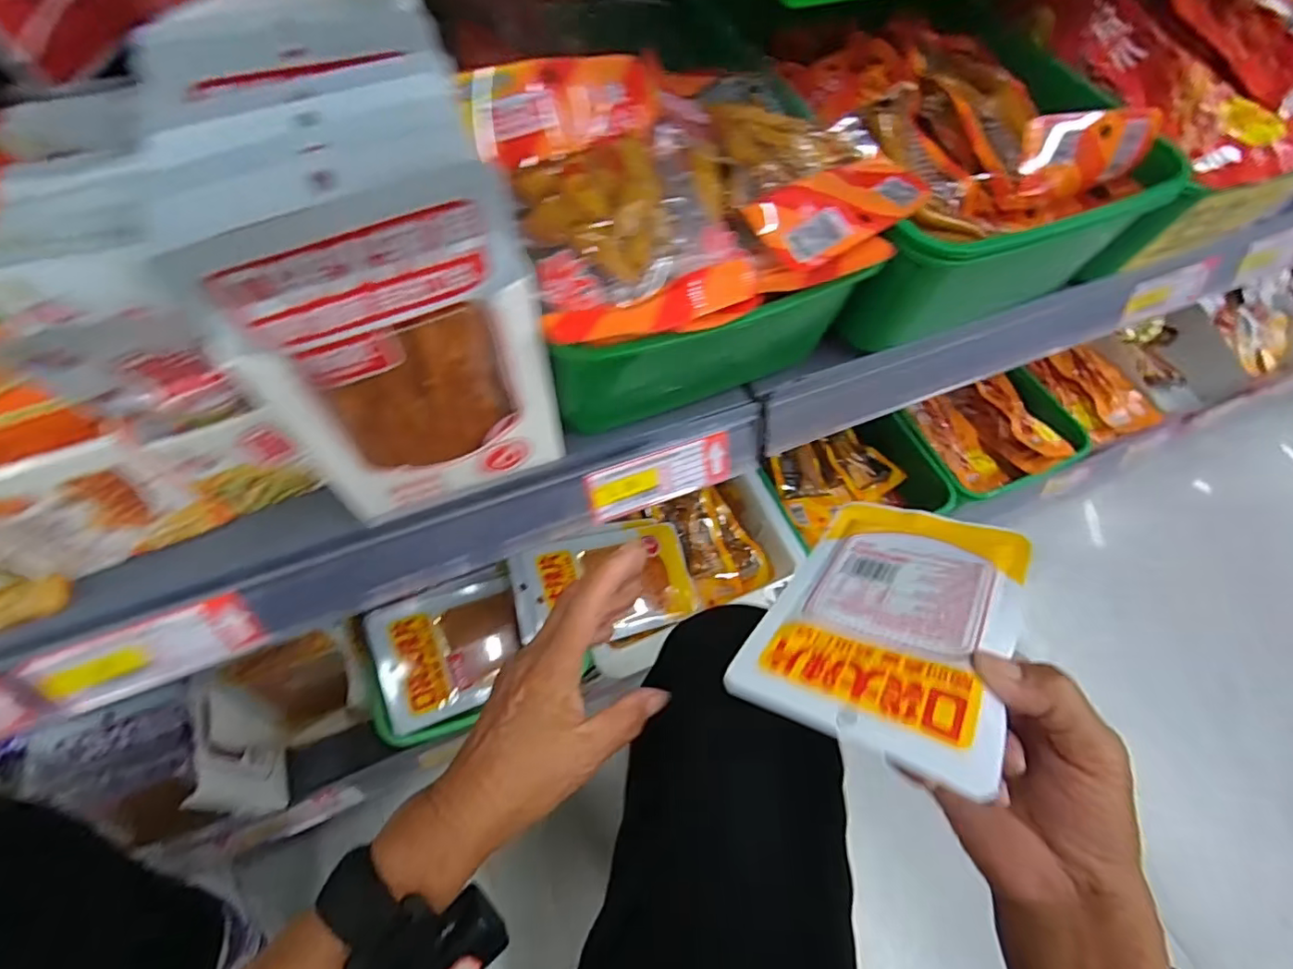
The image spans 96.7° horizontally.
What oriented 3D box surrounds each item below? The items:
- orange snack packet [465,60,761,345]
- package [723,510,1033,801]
[{"bbox_3d":[-0.011,-0.144,0.277,0.118,0.036,0.158,-18,65,-12],"label":"orange snack packet"},{"bbox_3d":[0.126,0.060,0.291,0.104,0.011,0.173,11,34,32],"label":"package"}]

